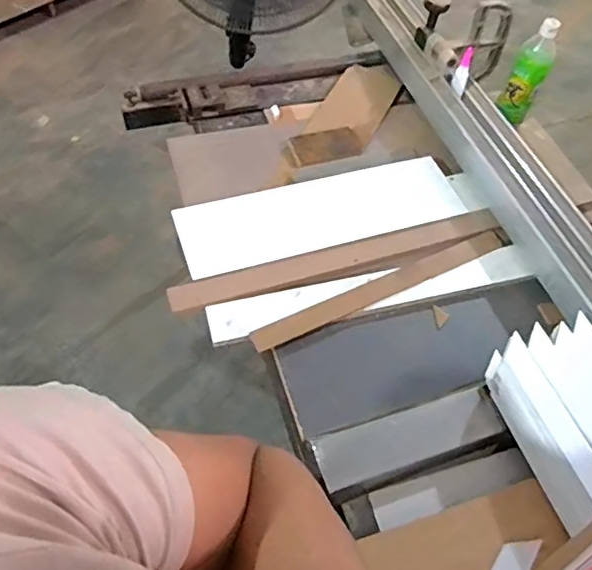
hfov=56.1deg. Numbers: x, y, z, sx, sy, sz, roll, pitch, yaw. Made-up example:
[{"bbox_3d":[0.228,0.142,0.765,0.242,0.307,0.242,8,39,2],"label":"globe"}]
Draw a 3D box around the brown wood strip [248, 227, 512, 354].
[{"bbox_3d":[0.147,-0.001,0.877,0.467,0.007,0.039,-22,60,-18],"label":"brown wood strip"}]

